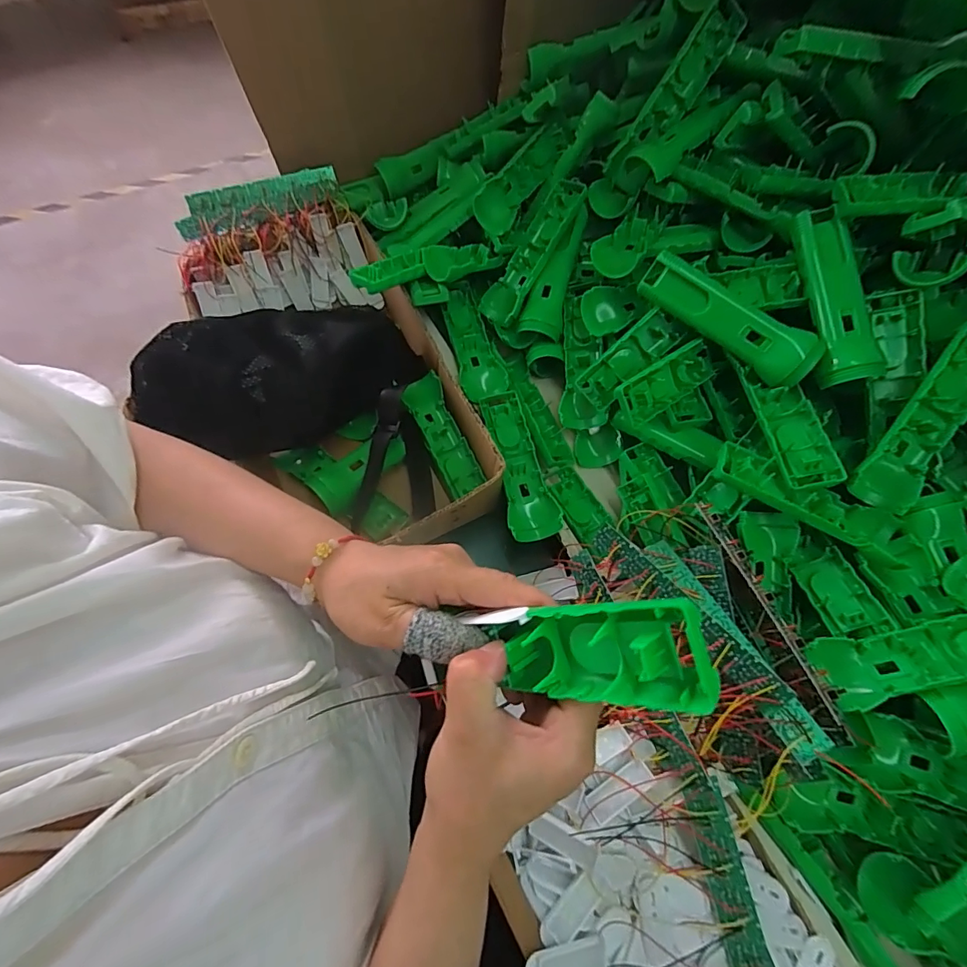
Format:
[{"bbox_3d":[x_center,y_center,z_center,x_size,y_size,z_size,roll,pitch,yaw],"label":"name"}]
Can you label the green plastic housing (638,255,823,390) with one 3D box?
[{"bbox_3d":[0.221,-0.152,0.417,0.161,0.039,0.038,41,71,15],"label":"green plastic housing"}]

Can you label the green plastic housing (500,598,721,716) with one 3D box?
[{"bbox_3d":[0.051,0.075,0.204,0.092,0.025,0.039,-19,58,39],"label":"green plastic housing"}]

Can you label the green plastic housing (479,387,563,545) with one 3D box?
[{"bbox_3d":[0.037,-0.020,0.487,0.049,0.025,0.163,-11,67,-6],"label":"green plastic housing"}]

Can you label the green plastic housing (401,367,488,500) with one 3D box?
[{"bbox_3d":[-0.046,-0.054,0.507,0.045,0.038,0.141,-24,69,-12],"label":"green plastic housing"}]

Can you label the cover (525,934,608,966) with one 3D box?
[{"bbox_3d":[0.057,0.327,0.316,0.060,0.006,0.022,6,65,-19],"label":"cover"}]

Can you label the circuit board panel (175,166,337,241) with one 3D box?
[{"bbox_3d":[-0.268,-0.338,0.557,0.189,0.013,0.047,-24,88,-13],"label":"circuit board panel"}]

